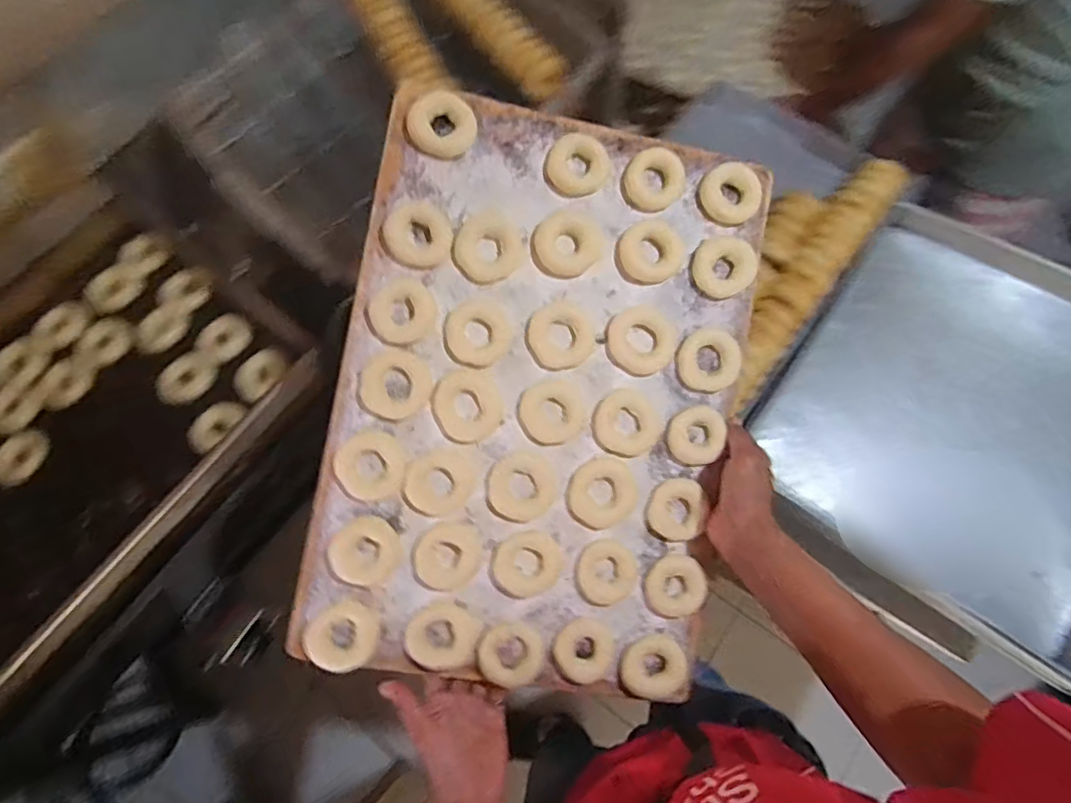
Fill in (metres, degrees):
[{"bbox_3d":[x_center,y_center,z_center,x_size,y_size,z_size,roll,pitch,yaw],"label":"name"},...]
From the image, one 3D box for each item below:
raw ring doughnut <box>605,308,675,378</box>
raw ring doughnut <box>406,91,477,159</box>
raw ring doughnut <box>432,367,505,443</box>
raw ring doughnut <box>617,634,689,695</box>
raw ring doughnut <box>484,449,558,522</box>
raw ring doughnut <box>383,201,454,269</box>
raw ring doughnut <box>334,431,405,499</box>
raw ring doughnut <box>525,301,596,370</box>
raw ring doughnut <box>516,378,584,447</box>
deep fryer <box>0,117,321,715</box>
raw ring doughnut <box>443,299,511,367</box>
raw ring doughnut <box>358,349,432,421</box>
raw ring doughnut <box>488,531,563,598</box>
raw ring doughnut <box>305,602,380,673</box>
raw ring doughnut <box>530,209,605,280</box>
[{"bbox_3d":[0.114,-0.066,0.616,0.075,0.009,0.075,1,84,-9],"label":"raw ring doughnut"},{"bbox_3d":[-0.098,-0.288,0.599,0.069,0.018,0.063,-6,101,-7],"label":"raw ring doughnut"},{"bbox_3d":[-0.071,0.004,0.598,0.073,0.014,0.073,0,88,-7],"label":"raw ring doughnut"},{"bbox_3d":[0.126,0.283,0.607,0.069,0.015,0.061,-18,76,-4],"label":"raw ring doughnut"},{"bbox_3d":[-0.014,0.089,0.598,0.071,0.011,0.071,0,87,-6],"label":"raw ring doughnut"},{"bbox_3d":[-0.122,-0.174,0.595,0.067,0.016,0.066,6,94,-10],"label":"raw ring doughnut"},{"bbox_3d":[-0.169,0.064,0.579,0.064,0.016,0.064,0,75,0],"label":"raw ring doughnut"},{"bbox_3d":[0.026,-0.070,0.611,0.069,0.015,0.069,0,90,-4],"label":"raw ring doughnut"},{"bbox_3d":[0.018,0.012,0.604,0.068,0.018,0.065,0,75,0],"label":"raw ring doughnut"},{"bbox_3d":[-0.768,0.056,0.807,0.541,0.190,0.764,36,78,9],"label":"deep fryer"},{"bbox_3d":[-0.061,-0.070,0.600,0.068,0.016,0.068,0,89,-7],"label":"raw ring doughnut"},{"bbox_3d":[-0.144,-0.017,0.590,0.071,0.015,0.071,0,90,-6],"label":"raw ring doughnut"},{"bbox_3d":[-0.010,0.170,0.598,0.075,0.012,0.067,-24,92,-3],"label":"raw ring doughnut"},{"bbox_3d":[-0.193,0.236,0.570,0.067,0.011,0.062,0,75,0],"label":"raw ring doughnut"},{"bbox_3d":[0.034,-0.167,0.612,0.076,0.020,0.067,-10,95,0],"label":"raw ring doughnut"}]

